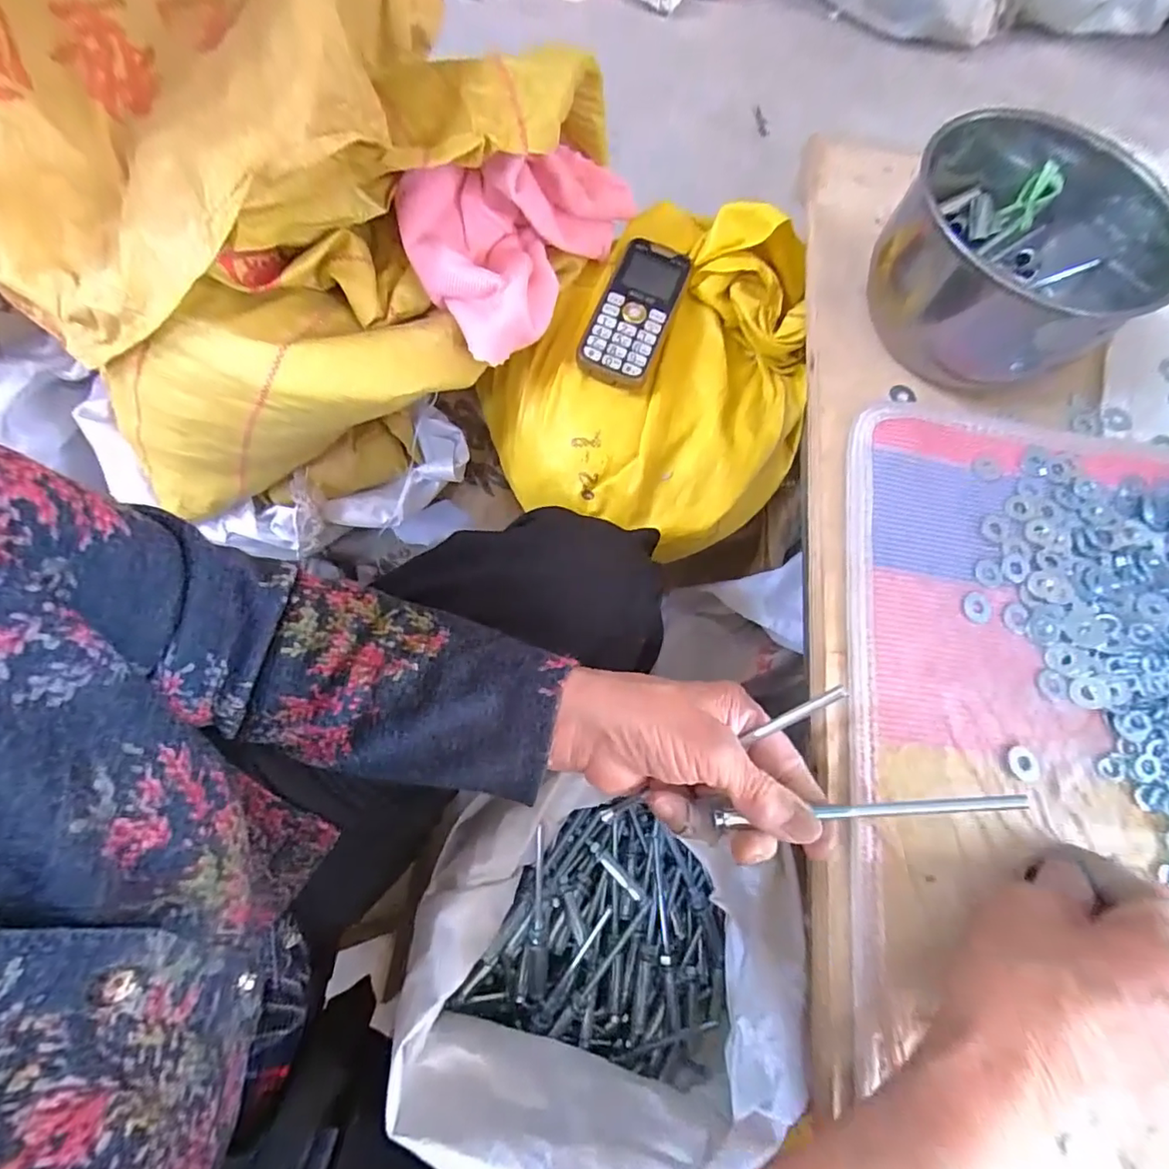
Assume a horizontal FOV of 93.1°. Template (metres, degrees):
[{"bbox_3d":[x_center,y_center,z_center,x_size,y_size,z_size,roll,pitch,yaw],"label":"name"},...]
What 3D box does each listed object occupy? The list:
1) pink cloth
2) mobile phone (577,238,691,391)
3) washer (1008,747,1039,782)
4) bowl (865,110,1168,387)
[{"bbox_3d":[-0.035,-0.267,0.410,0.185,0.078,0.127,-30,78,-14],"label":"pink cloth"},{"bbox_3d":[0.041,-0.217,0.442,0.057,0.013,0.126,23,78,0],"label":"mobile phone"},{"bbox_3d":[0.245,0.100,0.309,0.018,0.004,0.018,2,73,-5],"label":"washer"},{"bbox_3d":[0.293,-0.222,0.378,0.158,0.089,0.158,2,73,-5],"label":"bowl"}]

